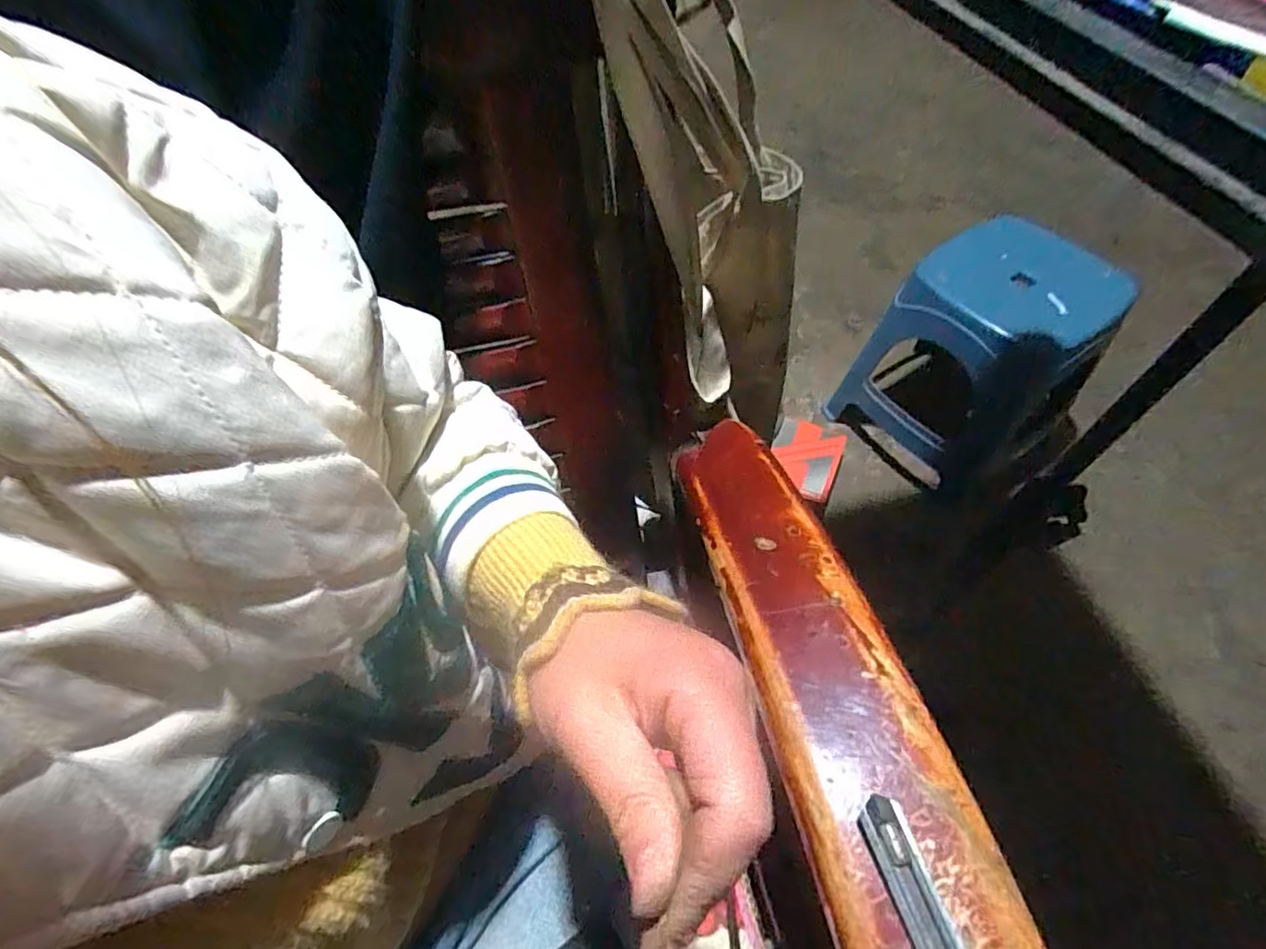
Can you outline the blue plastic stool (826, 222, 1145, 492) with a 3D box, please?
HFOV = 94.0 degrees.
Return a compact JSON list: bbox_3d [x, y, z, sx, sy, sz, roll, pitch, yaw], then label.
[{"bbox_3d":[0.559,-0.179,0.980,0.241,0.349,0.295,-29,61,-16],"label":"blue plastic stool"}]

